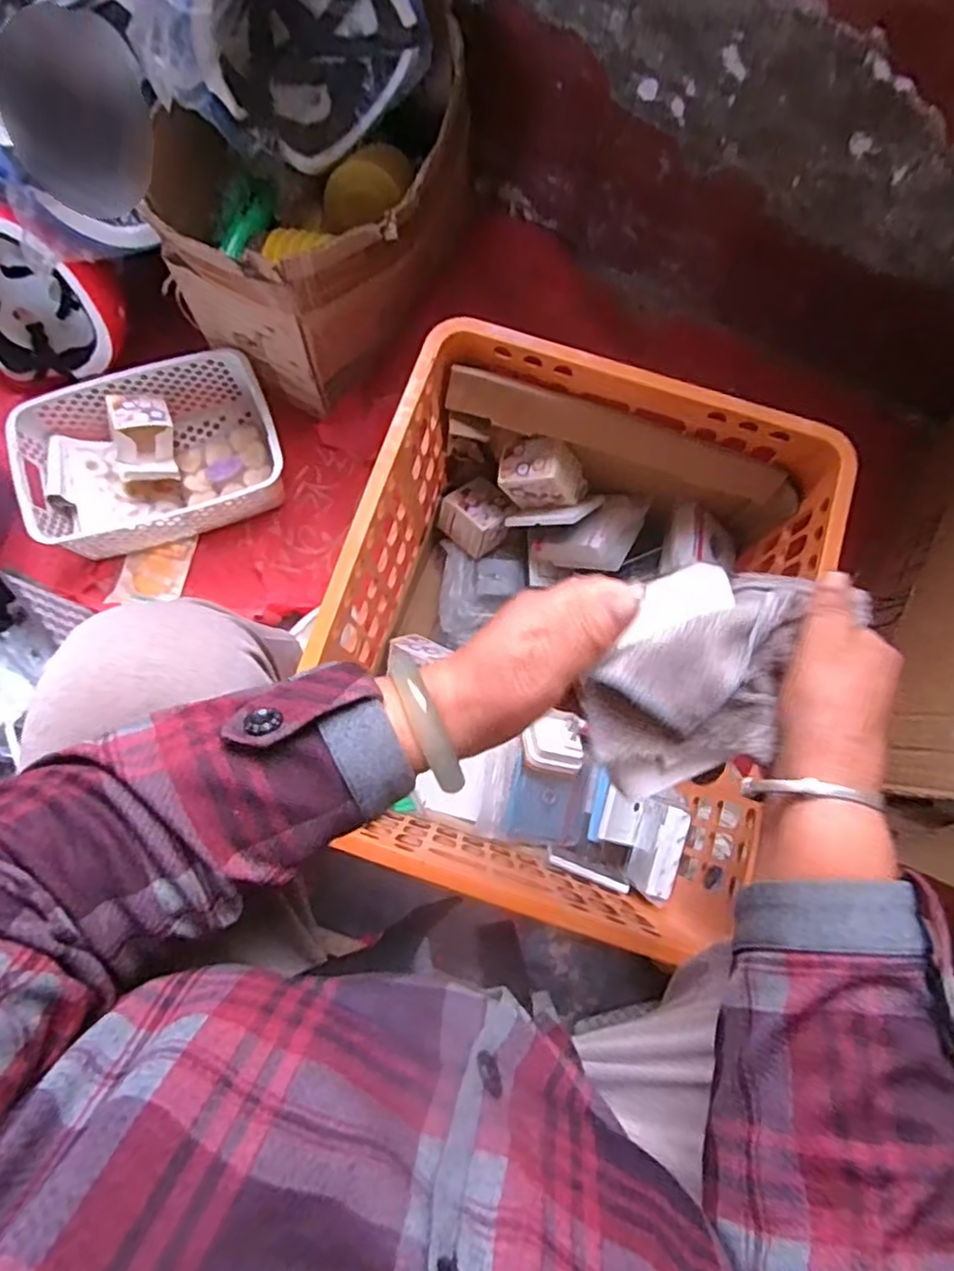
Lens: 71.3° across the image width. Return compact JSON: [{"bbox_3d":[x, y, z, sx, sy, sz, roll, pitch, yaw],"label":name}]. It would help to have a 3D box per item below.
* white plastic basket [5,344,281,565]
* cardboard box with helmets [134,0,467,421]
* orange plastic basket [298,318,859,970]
[{"bbox_3d":[-0.394,-0.219,0.827,0.298,0.094,0.199,-18,80,-4],"label":"white plastic basket"},{"bbox_3d":[-0.172,-0.500,0.704,0.262,0.374,0.347,24,79,4],"label":"cardboard box with helmets"},{"bbox_3d":[0.075,0.006,0.678,0.397,0.265,0.467,19,79,3],"label":"orange plastic basket"}]

